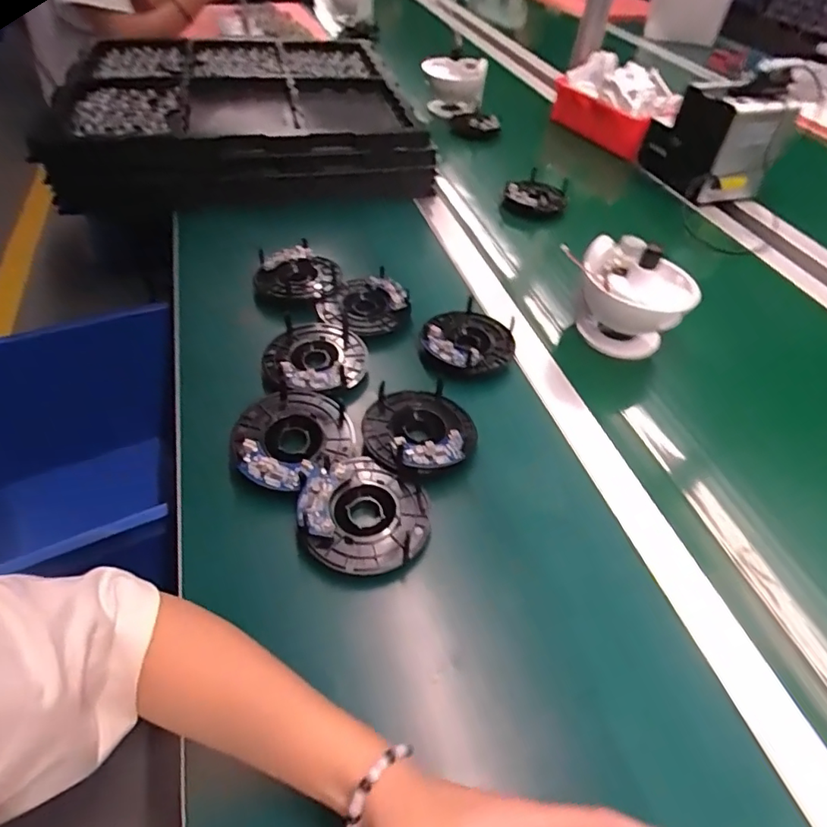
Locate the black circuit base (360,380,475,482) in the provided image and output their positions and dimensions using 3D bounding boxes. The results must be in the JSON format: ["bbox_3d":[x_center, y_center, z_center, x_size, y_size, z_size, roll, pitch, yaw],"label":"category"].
[{"bbox_3d":[0.005,0.009,0.479,0.097,0.022,0.107,1,47,-4],"label":"black circuit base"}]

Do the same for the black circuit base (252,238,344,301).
[{"bbox_3d":[-0.137,-0.170,0.635,0.096,0.020,0.099,-6,48,-10],"label":"black circuit base"}]

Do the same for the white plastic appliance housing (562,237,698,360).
[{"bbox_3d":[0.242,-0.132,0.601,0.111,0.125,0.120,36,54,26],"label":"white plastic appliance housing"}]

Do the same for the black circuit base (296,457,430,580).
[{"bbox_3d":[-0.039,0.077,0.421,0.097,0.020,0.099,2,47,-2],"label":"black circuit base"}]

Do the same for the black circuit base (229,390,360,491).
[{"bbox_3d":[-0.104,0.019,0.465,0.102,0.014,0.097,-26,54,-26],"label":"black circuit base"}]

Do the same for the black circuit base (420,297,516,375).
[{"bbox_3d":[0.060,-0.083,0.575,0.097,0.021,0.105,8,47,3],"label":"black circuit base"}]

